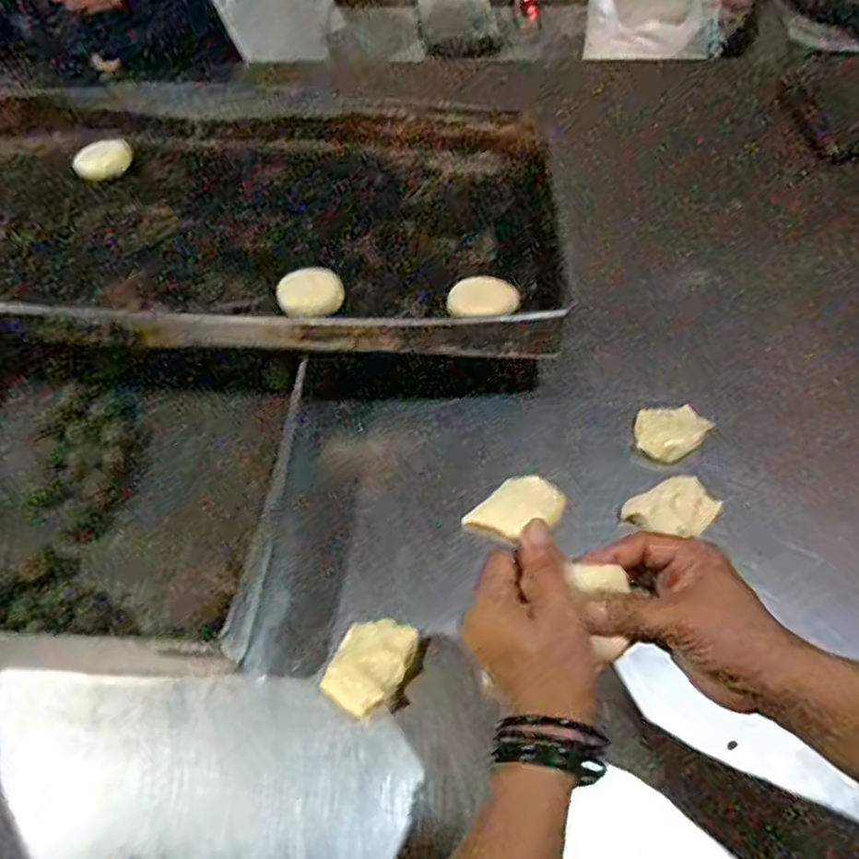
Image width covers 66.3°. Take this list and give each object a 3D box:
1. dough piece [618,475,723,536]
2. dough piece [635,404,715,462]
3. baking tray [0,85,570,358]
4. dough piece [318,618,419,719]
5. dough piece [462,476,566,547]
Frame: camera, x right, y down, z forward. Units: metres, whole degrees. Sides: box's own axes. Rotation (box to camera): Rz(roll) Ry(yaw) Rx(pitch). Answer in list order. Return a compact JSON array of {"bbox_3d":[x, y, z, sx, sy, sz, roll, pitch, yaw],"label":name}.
[{"bbox_3d":[0.222,0.074,0.601,0.076,0.025,0.052,-21,58,-13],"label":"dough piece"},{"bbox_3d":[0.241,-0.002,0.657,0.063,0.019,0.070,33,62,21],"label":"dough piece"},{"bbox_3d":[-0.286,-0.251,0.759,0.836,0.059,0.390,3,59,3],"label":"baking tray"},{"bbox_3d":[-0.047,0.188,0.523,0.055,0.027,0.075,20,58,14],"label":"dough piece"},{"bbox_3d":[0.081,0.078,0.605,0.082,0.030,0.056,-36,62,-21],"label":"dough piece"}]

